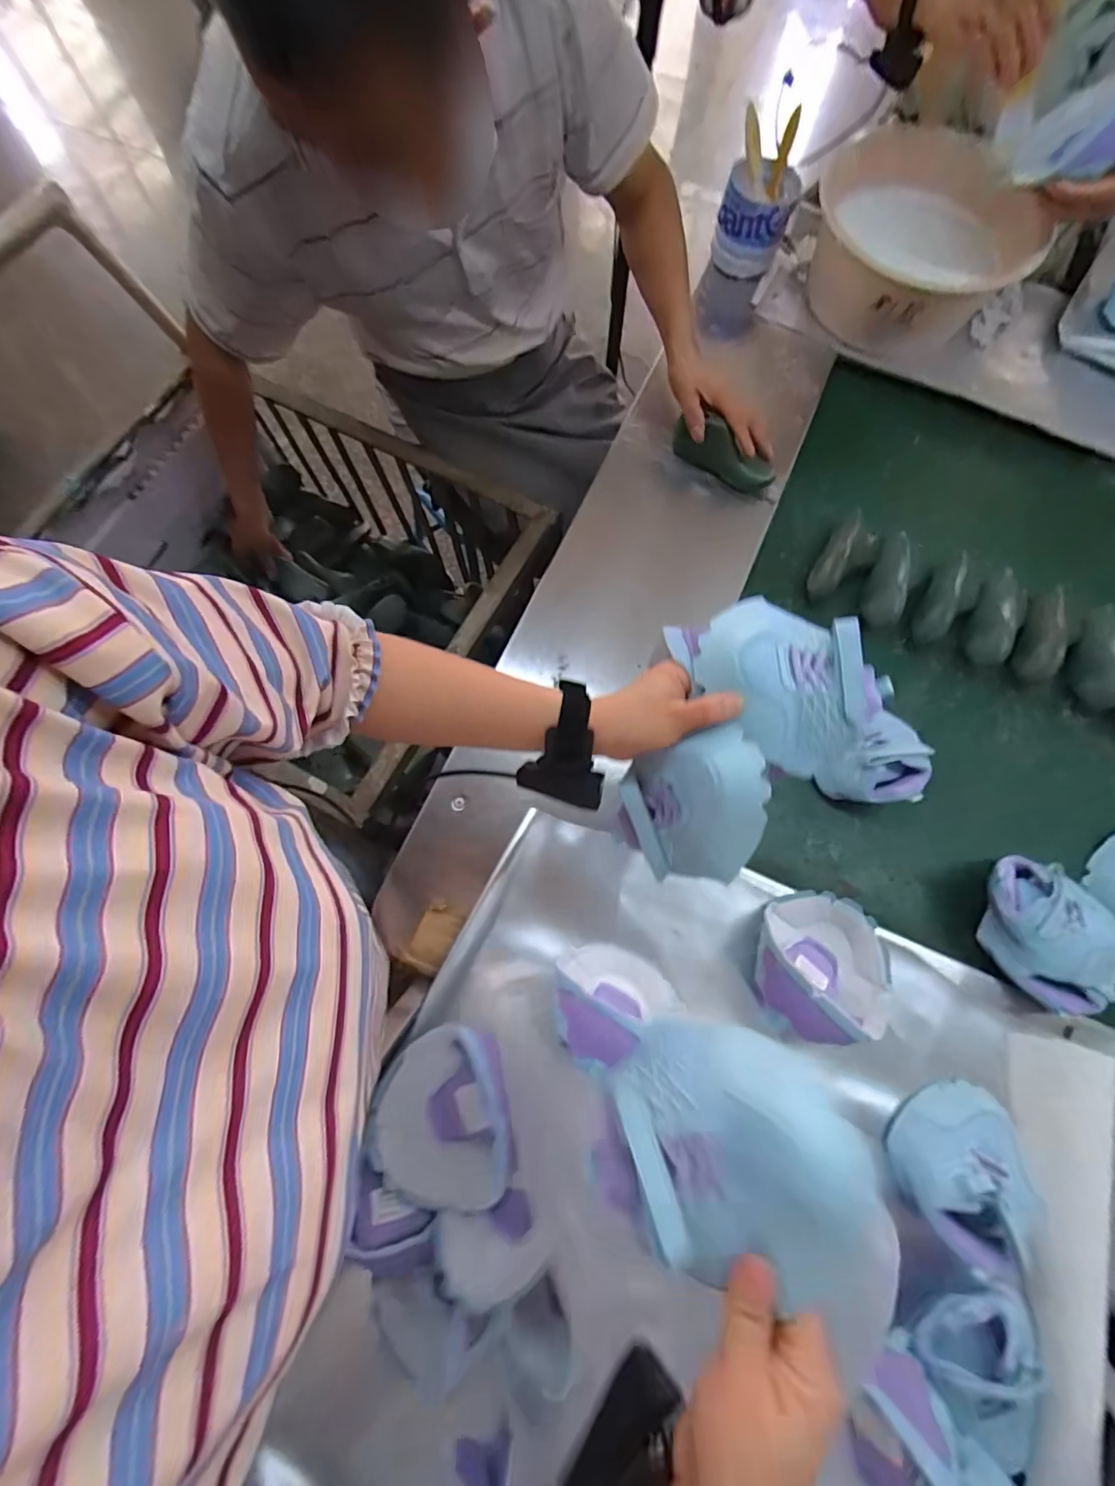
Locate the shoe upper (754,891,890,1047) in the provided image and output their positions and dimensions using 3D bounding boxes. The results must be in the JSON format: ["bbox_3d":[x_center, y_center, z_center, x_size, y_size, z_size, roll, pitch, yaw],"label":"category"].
[{"bbox_3d":[0.267,0.224,0.558,0.130,0.075,0.138,4,75,2],"label":"shoe upper"}]

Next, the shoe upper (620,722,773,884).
[{"bbox_3d":[0.113,0.050,0.427,0.075,0.138,0.099,-14,79,-38],"label":"shoe upper"}]

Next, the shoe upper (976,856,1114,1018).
[{"bbox_3d":[0.527,0.206,0.591,0.117,0.077,0.151,-1,75,1],"label":"shoe upper"}]

